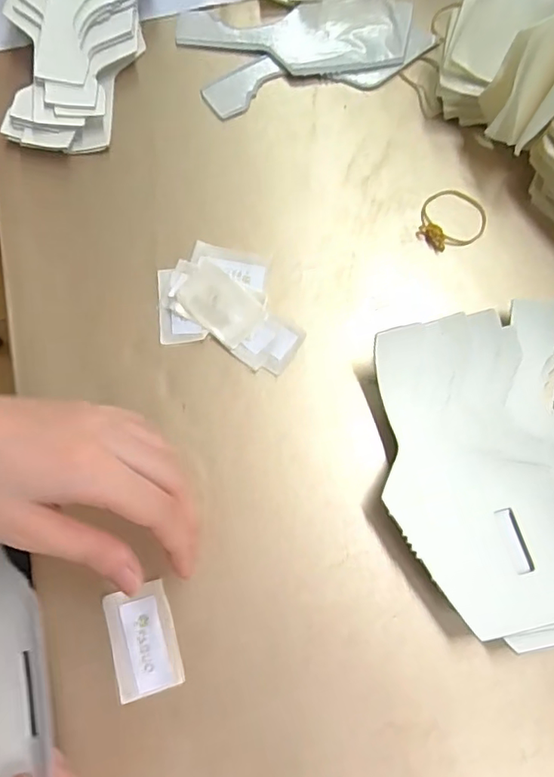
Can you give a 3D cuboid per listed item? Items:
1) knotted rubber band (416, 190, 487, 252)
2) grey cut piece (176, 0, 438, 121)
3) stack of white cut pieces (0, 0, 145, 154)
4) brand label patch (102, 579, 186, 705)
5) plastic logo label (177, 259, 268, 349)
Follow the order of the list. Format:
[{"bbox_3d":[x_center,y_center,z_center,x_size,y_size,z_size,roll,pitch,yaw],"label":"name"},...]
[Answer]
[{"bbox_3d":[0.123,-0.119,0.368,0.045,0.009,0.049,16,72,5],"label":"knotted rubber band"},{"bbox_3d":[0.021,-0.270,0.412,0.180,0.007,0.099,-13,72,-5],"label":"grey cut piece"},{"bbox_3d":[-0.148,-0.278,0.399,0.099,0.040,0.213,7,71,2],"label":"stack of white cut pieces"},{"bbox_3d":[-0.073,0.137,0.289,0.035,0.004,0.053,-17,74,-4],"label":"brand label patch"},{"bbox_3d":[-0.038,-0.055,0.345,0.056,0.007,0.036,37,75,11],"label":"plastic logo label"}]

